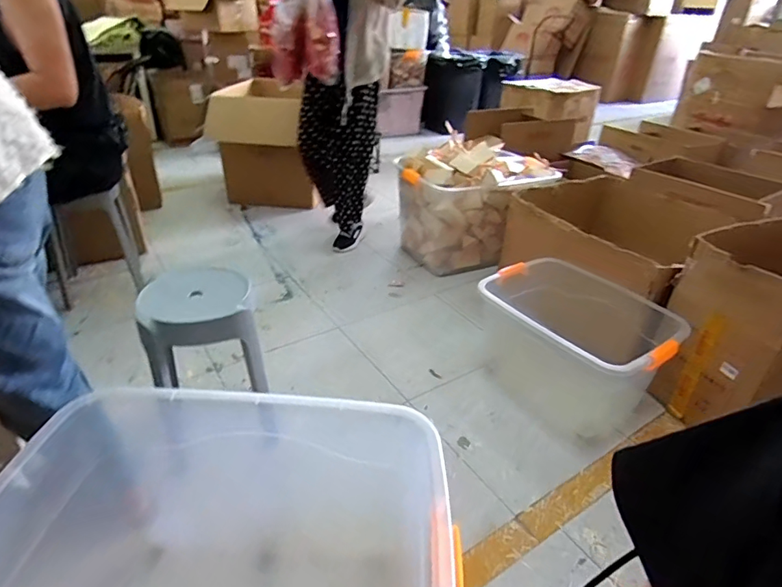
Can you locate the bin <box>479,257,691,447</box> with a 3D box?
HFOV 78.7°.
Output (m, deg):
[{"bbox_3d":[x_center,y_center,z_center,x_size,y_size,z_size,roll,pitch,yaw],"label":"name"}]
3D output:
[{"bbox_3d":[0.496,0.138,1.442,0.383,0.319,0.604,-22,40,-32],"label":"bin"}]

